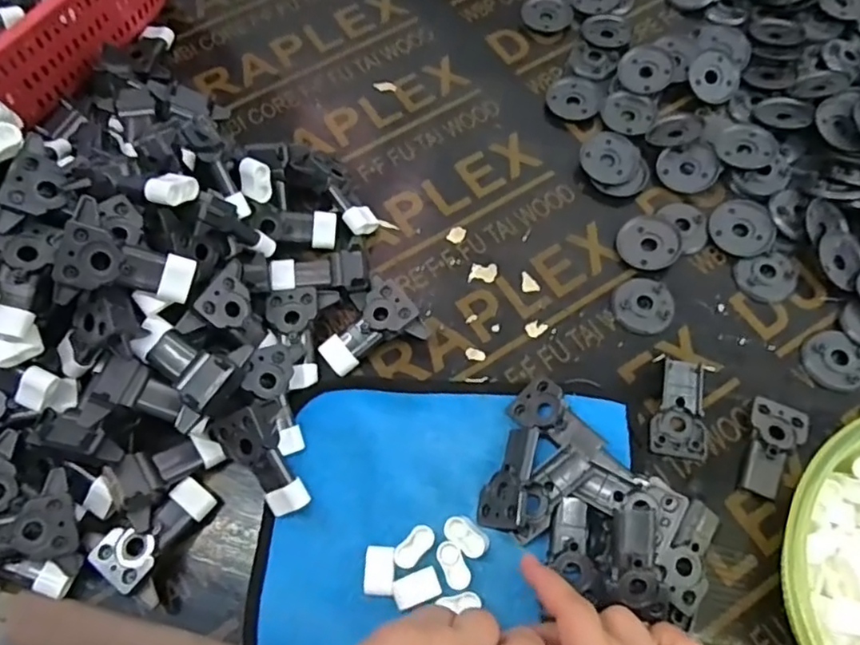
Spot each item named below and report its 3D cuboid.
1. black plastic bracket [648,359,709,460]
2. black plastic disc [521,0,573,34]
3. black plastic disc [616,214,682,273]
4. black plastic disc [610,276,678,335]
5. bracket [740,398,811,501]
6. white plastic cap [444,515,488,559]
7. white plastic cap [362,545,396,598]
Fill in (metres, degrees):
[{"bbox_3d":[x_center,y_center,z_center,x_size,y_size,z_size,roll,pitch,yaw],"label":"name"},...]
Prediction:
[{"bbox_3d":[0.156,0.054,0.386,0.033,0.013,0.058,10,67,6],"label":"black plastic bracket"},{"bbox_3d":[0.099,-0.264,0.532,0.043,0.005,0.043,-1,66,2],"label":"black plastic disc"},{"bbox_3d":[0.154,-0.056,0.438,0.043,0.004,0.041,-4,72,12],"label":"black plastic disc"},{"bbox_3d":[0.144,-0.012,0.421,0.040,0.004,0.039,-1,66,2],"label":"black plastic disc"},{"bbox_3d":[0.205,0.075,0.377,0.031,0.010,0.059,27,70,13],"label":"bracket"},{"bbox_3d":[0.021,0.122,0.354,0.026,0.010,0.017,36,72,16],"label":"white plastic cap"},{"bbox_3d":[-0.028,0.140,0.350,0.017,0.011,0.025,2,66,3],"label":"white plastic cap"}]

